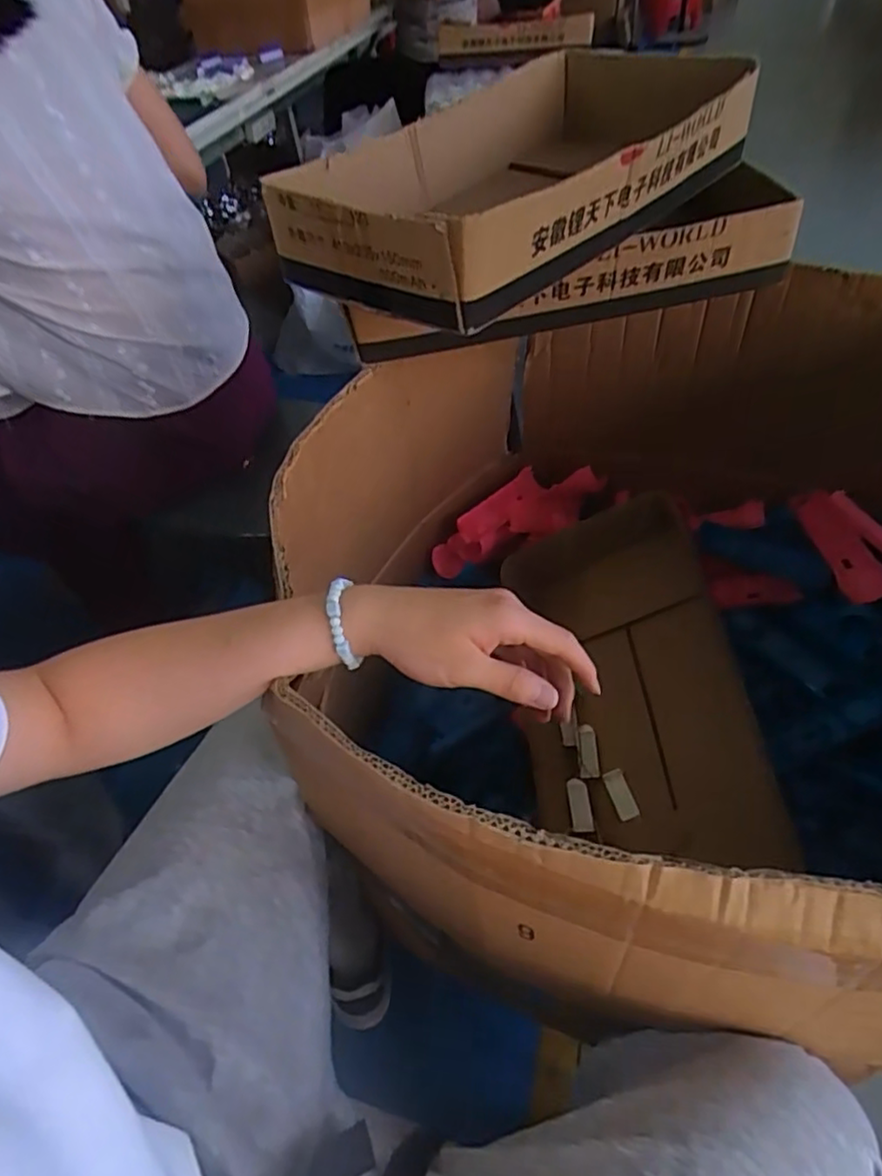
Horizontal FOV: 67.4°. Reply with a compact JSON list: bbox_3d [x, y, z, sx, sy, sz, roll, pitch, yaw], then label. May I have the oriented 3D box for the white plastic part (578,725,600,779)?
[{"bbox_3d":[0.170,0.190,0.768,0.022,0.004,0.059,-8,75,19],"label":"white plastic part"}]

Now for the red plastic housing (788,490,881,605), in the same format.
[{"bbox_3d":[0.478,-0.044,0.753,0.045,0.075,0.184,-3,50,-38],"label":"red plastic housing"}]

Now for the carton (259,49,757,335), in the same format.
[{"bbox_3d":[0.063,-0.351,0.571,0.239,0.079,0.386,32,59,30],"label":"carton"}]

